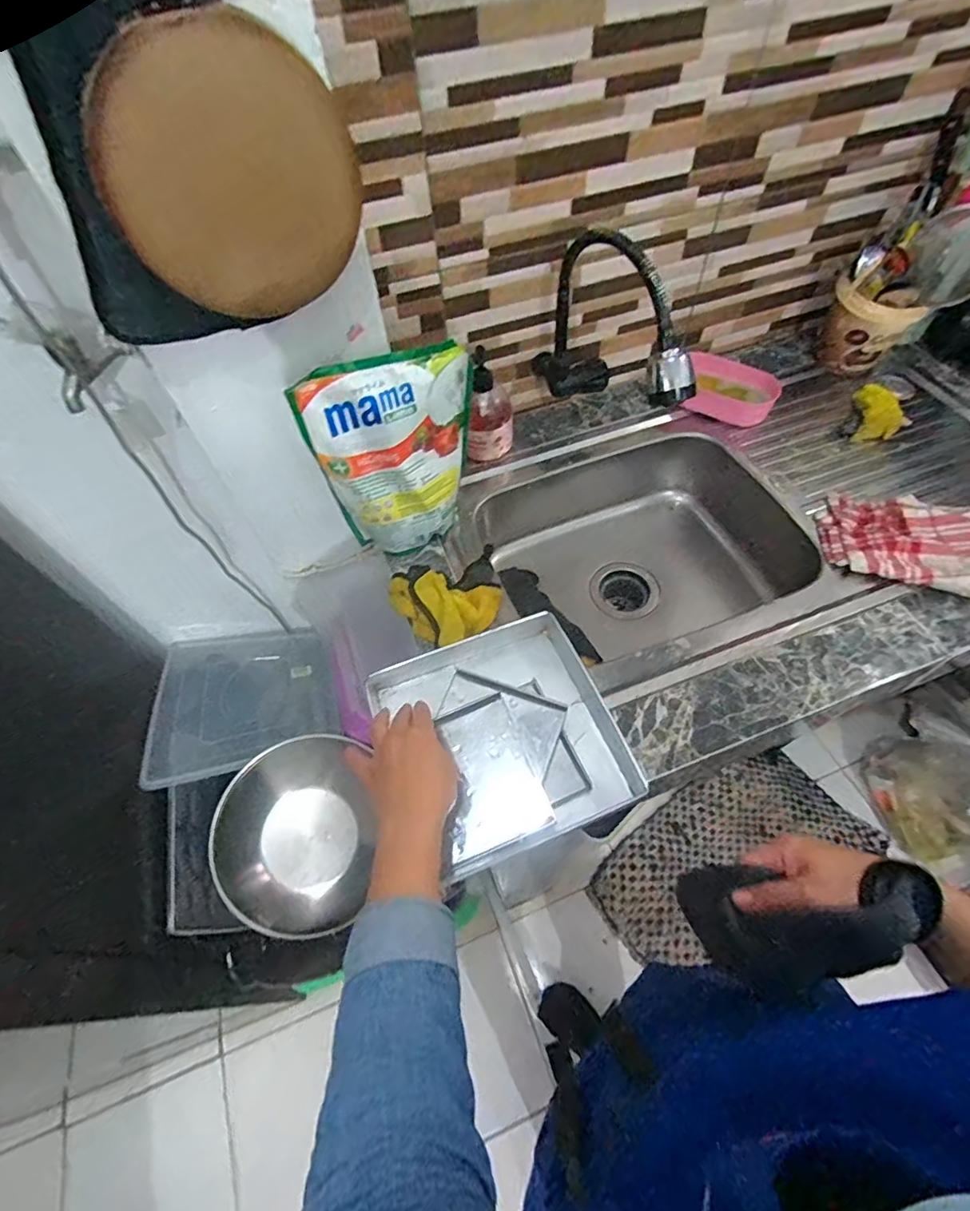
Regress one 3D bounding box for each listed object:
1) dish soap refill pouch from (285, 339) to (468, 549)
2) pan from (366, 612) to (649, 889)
[{"bbox_3d":[-0.099,-0.174,0.651,0.199,0.227,0.076,-15,57,-6],"label":"dish soap refill pouch"},{"bbox_3d":[0.022,0.134,0.579,0.228,0.045,0.231,-21,58,-10],"label":"pan"}]

